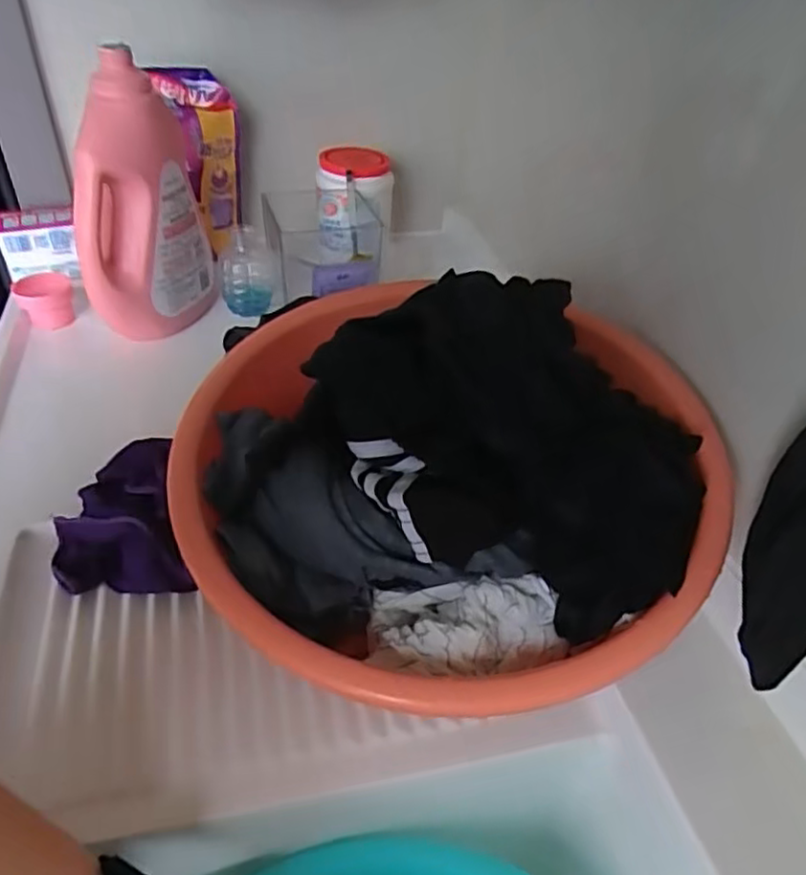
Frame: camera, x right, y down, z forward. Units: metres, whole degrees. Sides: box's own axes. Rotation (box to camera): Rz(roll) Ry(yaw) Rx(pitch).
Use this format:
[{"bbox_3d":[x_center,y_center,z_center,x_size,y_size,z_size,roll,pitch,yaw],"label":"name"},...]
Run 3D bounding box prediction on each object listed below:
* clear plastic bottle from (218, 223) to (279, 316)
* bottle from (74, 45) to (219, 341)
[{"bbox_3d":[-0.177,-0.197,0.753,0.060,0.093,0.070,-4,41,-10],"label":"clear plastic bottle"},{"bbox_3d":[-0.273,-0.238,0.668,0.085,0.276,0.146,30,47,27],"label":"bottle"}]

